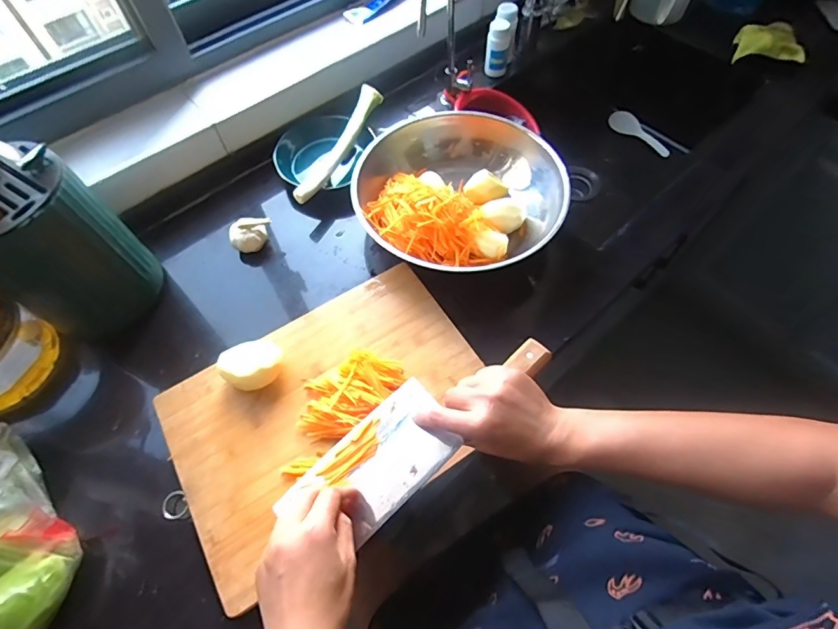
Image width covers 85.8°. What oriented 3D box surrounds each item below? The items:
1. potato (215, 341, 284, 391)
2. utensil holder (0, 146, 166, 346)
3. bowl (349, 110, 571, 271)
[{"bbox_3d":[-0.204,0.063,0.554,0.071,0.040,0.063,-25,64,-12],"label":"potato"},{"bbox_3d":[-0.432,-0.074,0.554,0.123,0.192,0.148,32,66,17],"label":"utensil holder"},{"bbox_3d":[0.056,-0.191,0.693,0.301,0.083,0.261,-18,62,-9],"label":"bowl"}]

